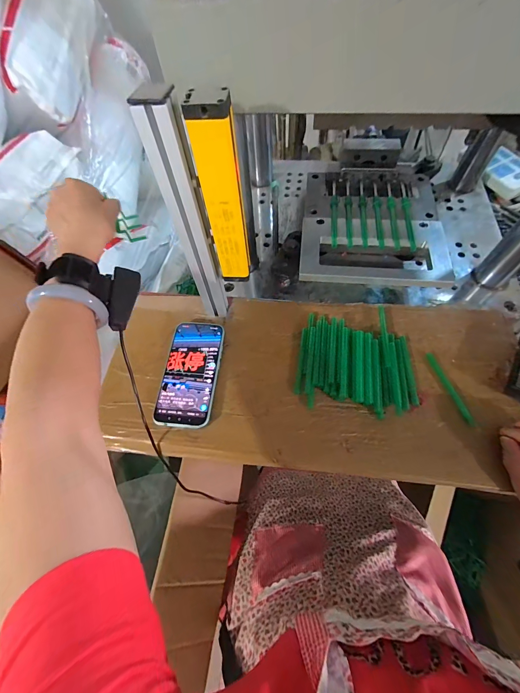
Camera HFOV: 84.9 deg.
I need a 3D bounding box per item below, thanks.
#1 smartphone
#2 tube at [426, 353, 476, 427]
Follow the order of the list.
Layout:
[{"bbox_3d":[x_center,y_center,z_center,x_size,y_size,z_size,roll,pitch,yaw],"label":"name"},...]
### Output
[{"bbox_3d":[-0.099,0.037,0.413,0.077,0.014,0.156,3,63,5],"label":"smartphone"},{"bbox_3d":[0.259,0.056,0.388,0.012,0.007,0.107,-14,63,-3],"label":"tube"}]

